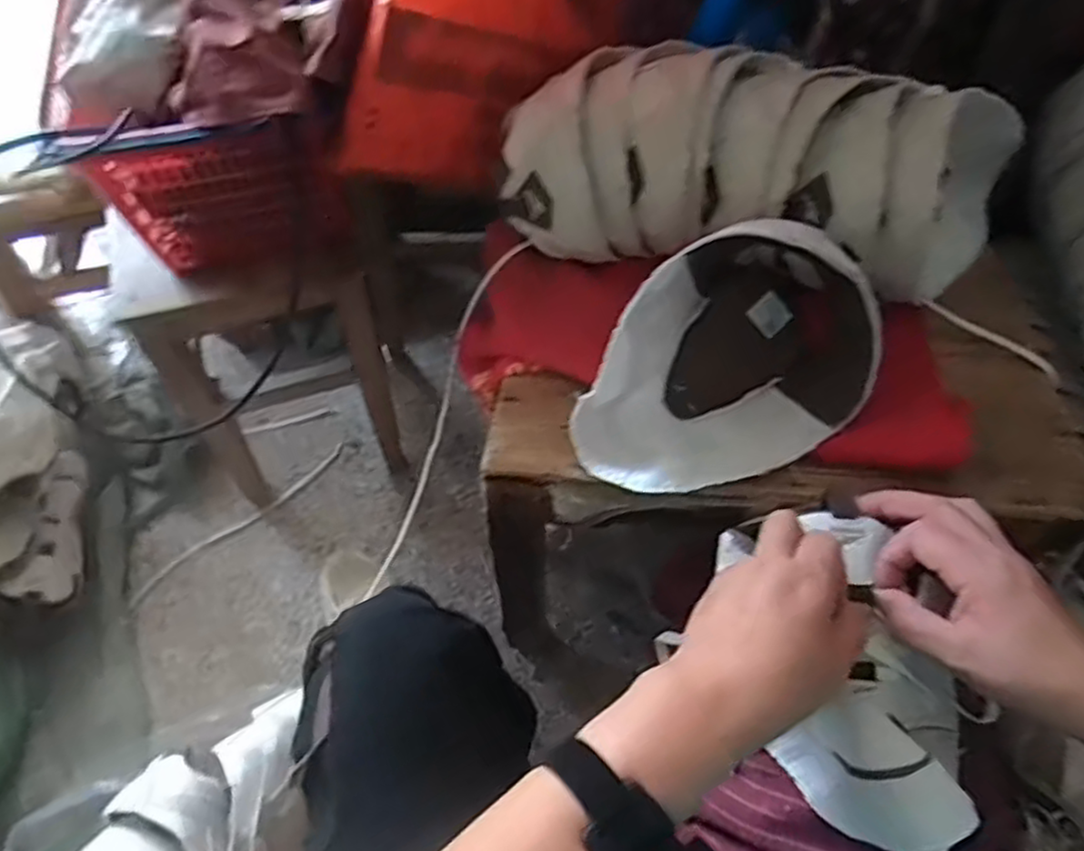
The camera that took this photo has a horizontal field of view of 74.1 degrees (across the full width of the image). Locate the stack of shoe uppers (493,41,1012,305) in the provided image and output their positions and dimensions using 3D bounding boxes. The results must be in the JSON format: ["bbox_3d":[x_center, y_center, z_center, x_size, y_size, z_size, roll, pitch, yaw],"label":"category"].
[{"bbox_3d":[0.154,-0.201,0.545,0.352,0.116,0.140,9,58,6],"label":"stack of shoe uppers"}]

